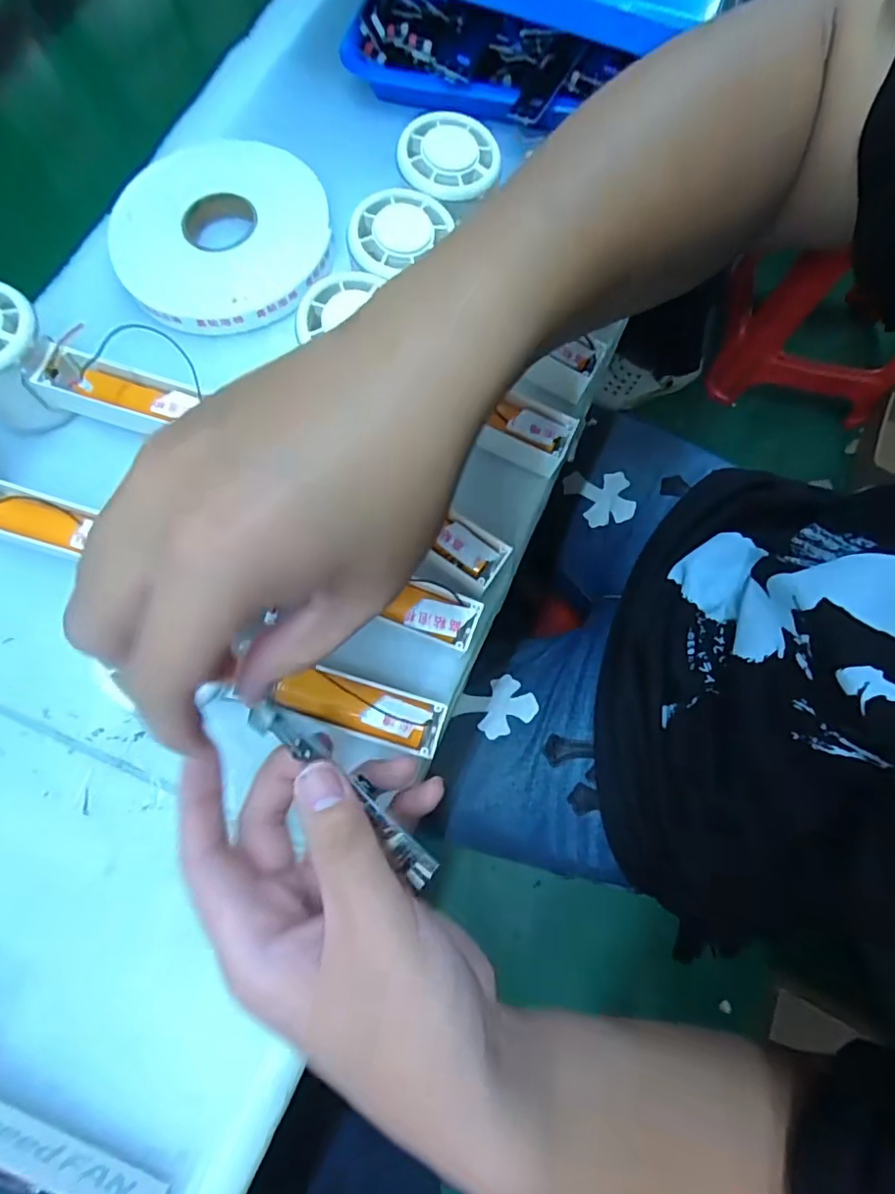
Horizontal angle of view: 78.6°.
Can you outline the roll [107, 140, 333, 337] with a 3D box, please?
[{"bbox_3d":[-0.142,-0.223,0.342,0.134,0.014,0.118,-13,74,-3],"label":"roll"}]

